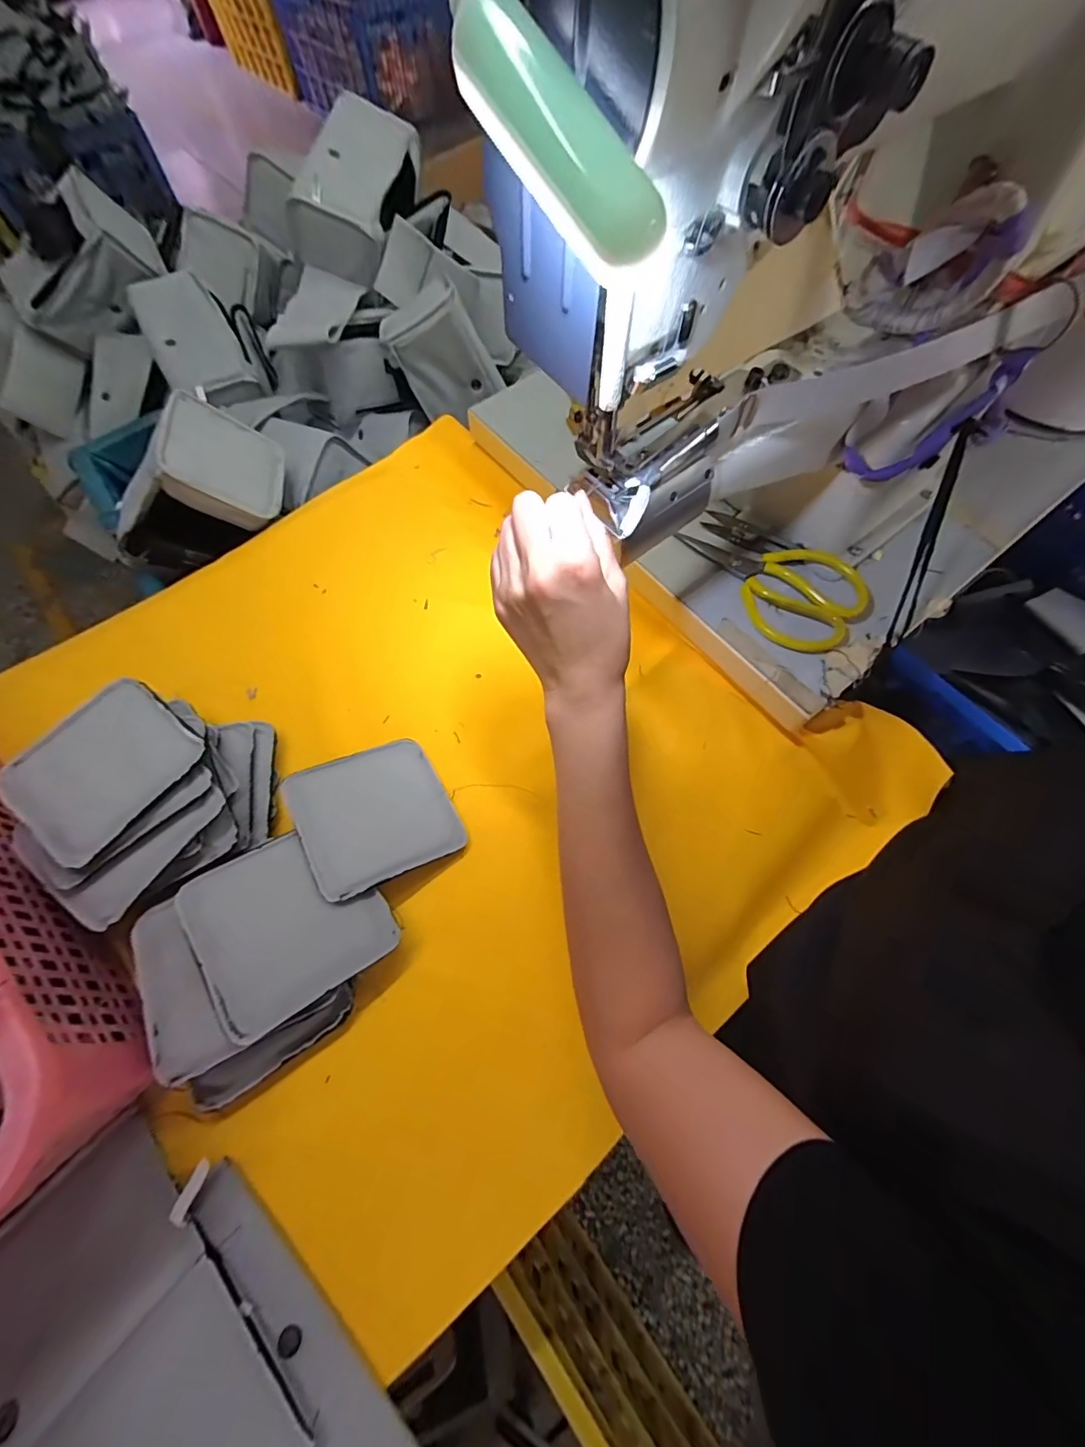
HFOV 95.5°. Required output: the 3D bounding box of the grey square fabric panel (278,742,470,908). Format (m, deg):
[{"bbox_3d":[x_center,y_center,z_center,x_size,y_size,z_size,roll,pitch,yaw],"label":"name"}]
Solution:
[{"bbox_3d":[-0.150,0.079,0.447,0.129,0.006,0.125,-18,65,-35],"label":"grey square fabric panel"}]

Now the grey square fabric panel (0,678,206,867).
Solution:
[{"bbox_3d":[-0.361,0.035,0.404,0.119,0.008,0.128,35,72,15],"label":"grey square fabric panel"}]

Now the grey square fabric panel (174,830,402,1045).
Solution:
[{"bbox_3d":[-0.197,0.152,0.386,0.125,0.013,0.126,-25,70,-35],"label":"grey square fabric panel"}]

